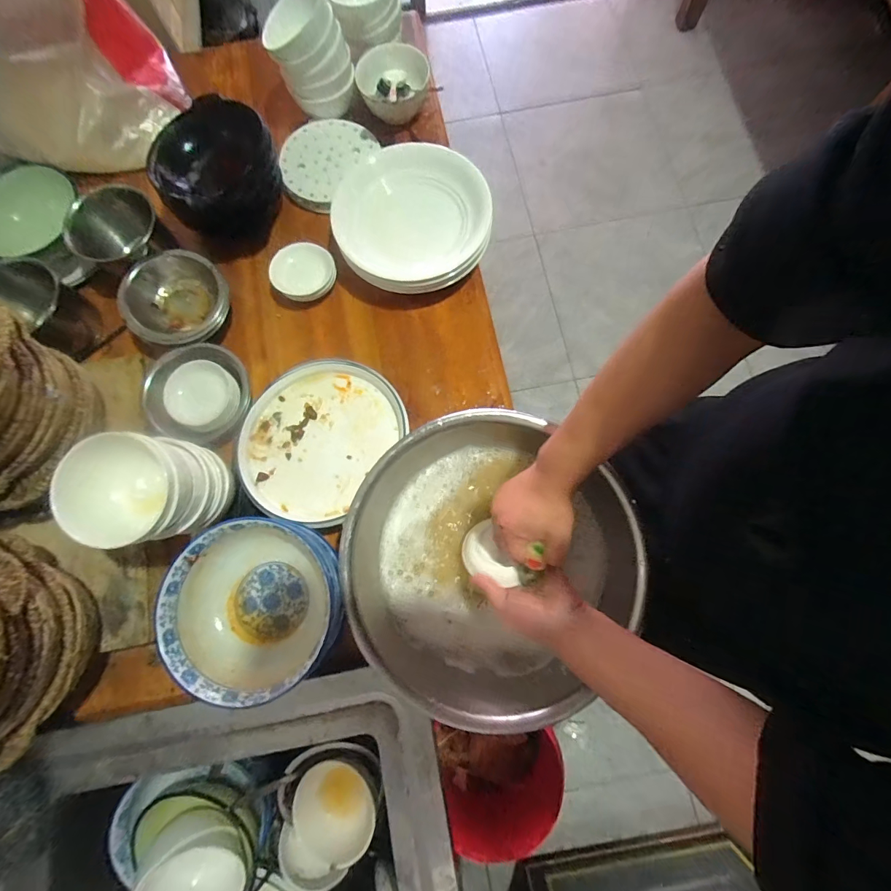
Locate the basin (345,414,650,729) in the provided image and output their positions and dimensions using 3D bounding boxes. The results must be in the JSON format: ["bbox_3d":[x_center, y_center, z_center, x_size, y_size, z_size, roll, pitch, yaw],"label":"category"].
[{"bbox_3d":[0.060,0.142,0.523,0.358,0.093,0.351,0,77,1],"label":"basin"}]

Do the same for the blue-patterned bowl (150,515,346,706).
[{"bbox_3d":[-0.224,0.193,0.497,0.191,0.091,0.195,0,77,1],"label":"blue-patterned bowl"}]

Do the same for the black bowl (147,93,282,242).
[{"bbox_3d":[-0.362,-0.434,0.663,0.178,0.121,0.204,-14,77,-2],"label":"black bowl"}]

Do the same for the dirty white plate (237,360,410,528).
[{"bbox_3d":[-0.187,-0.018,0.592,0.227,0.032,0.249,32,80,8],"label":"dirty white plate"}]

